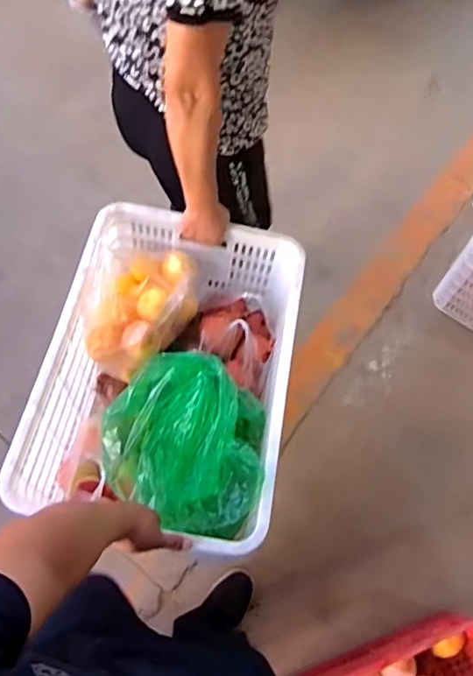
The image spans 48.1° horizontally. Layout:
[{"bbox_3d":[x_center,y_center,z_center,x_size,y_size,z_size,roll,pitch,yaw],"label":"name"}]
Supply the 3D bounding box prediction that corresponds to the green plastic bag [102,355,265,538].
[{"bbox_3d":[-0.073,0.179,0.909,0.278,0.116,0.258,33,73,13],"label":"green plastic bag"}]

